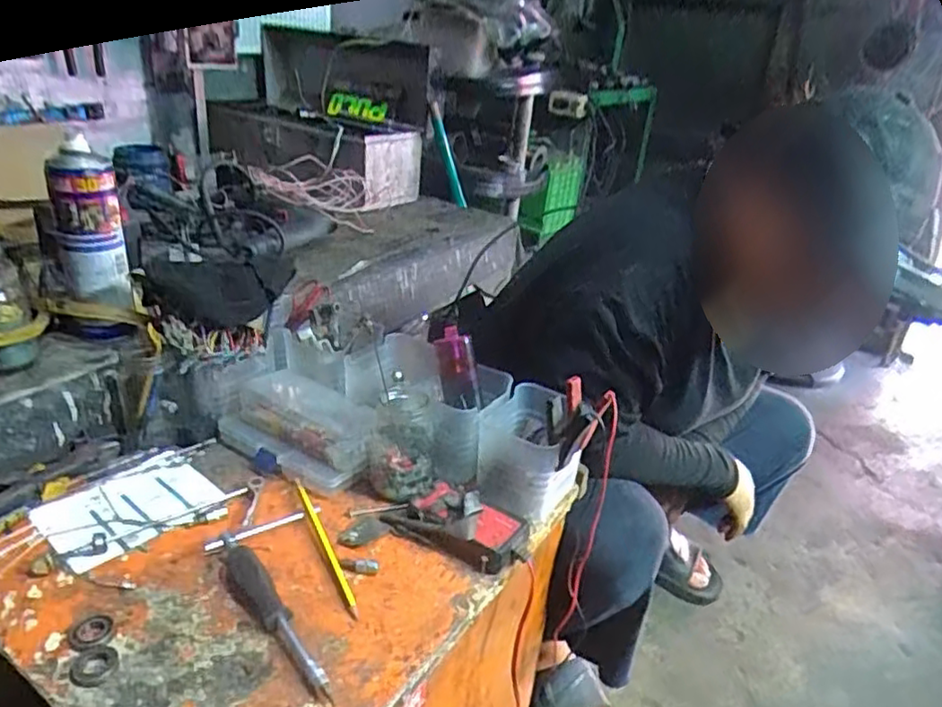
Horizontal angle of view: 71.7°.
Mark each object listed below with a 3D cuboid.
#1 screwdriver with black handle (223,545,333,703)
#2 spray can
[{"bbox_3d":[-0.155,0.205,0.510,0.023,0.020,0.164,-18,35,-37],"label":"screwdriver with black handle"},{"bbox_3d":[-0.421,-0.121,0.714,0.075,0.205,0.062,-11,32,-28],"label":"spray can"}]

